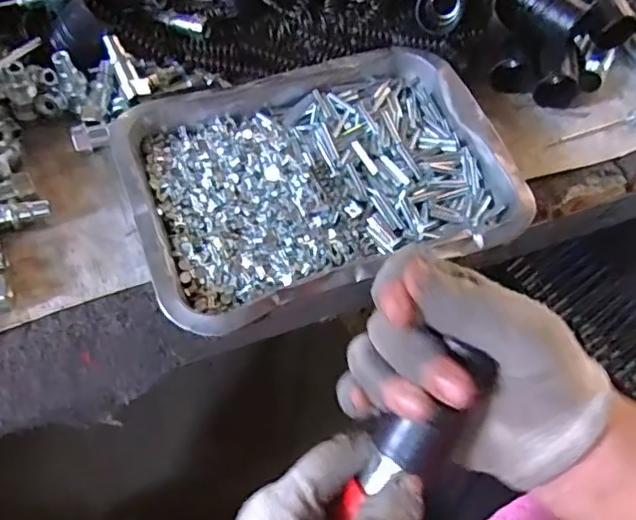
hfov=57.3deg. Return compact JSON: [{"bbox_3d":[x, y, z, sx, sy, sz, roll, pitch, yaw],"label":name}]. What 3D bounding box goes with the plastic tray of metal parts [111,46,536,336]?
[{"bbox_3d":[0.001,-0.059,0.405,0.248,0.036,0.180,-17,62,-15],"label":"plastic tray of metal parts"}]

